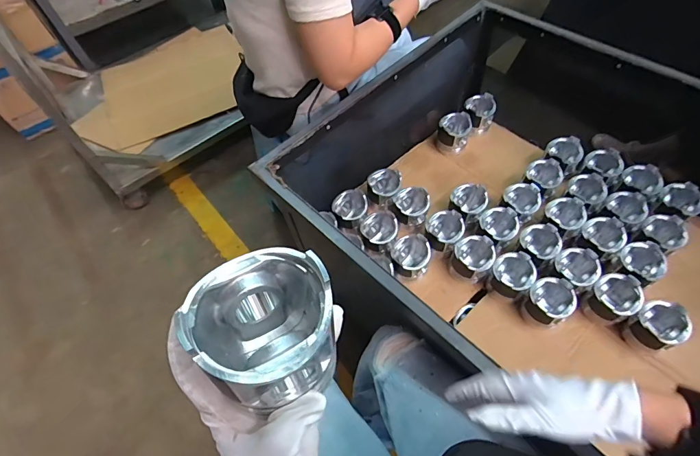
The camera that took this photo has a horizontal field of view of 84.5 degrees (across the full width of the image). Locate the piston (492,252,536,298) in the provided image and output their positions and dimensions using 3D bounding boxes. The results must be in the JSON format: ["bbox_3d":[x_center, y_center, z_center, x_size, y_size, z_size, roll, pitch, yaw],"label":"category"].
[{"bbox_3d":[0.336,0.100,0.803,0.085,0.075,0.079,-2,58,3],"label":"piston"}]

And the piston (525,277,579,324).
[{"bbox_3d":[0.396,0.145,0.765,0.087,0.058,0.080,-2,58,3],"label":"piston"}]

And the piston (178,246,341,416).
[{"bbox_3d":[-0.048,0.061,0.238,0.080,0.068,0.082,-2,58,3],"label":"piston"}]

